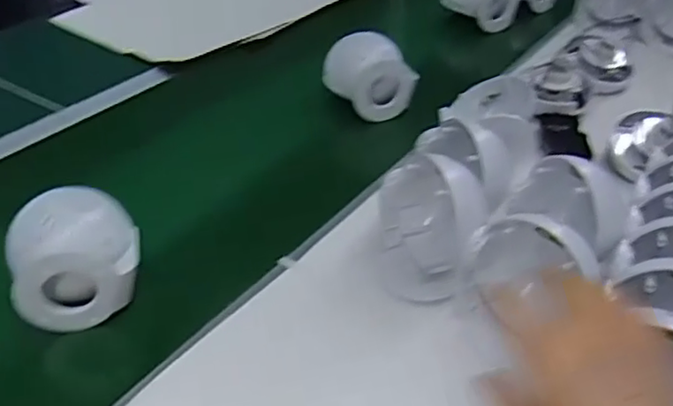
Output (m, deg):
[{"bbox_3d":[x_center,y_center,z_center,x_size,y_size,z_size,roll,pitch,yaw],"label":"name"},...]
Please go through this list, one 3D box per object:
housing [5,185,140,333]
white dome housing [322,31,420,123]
[{"bbox_3d":[-0.236,0.048,0.579,0.105,0.089,0.088,-10,37,-17],"label":"housing"},{"bbox_3d":[0.046,-0.178,0.884,0.112,0.090,0.086,-8,36,-15],"label":"white dome housing"}]

